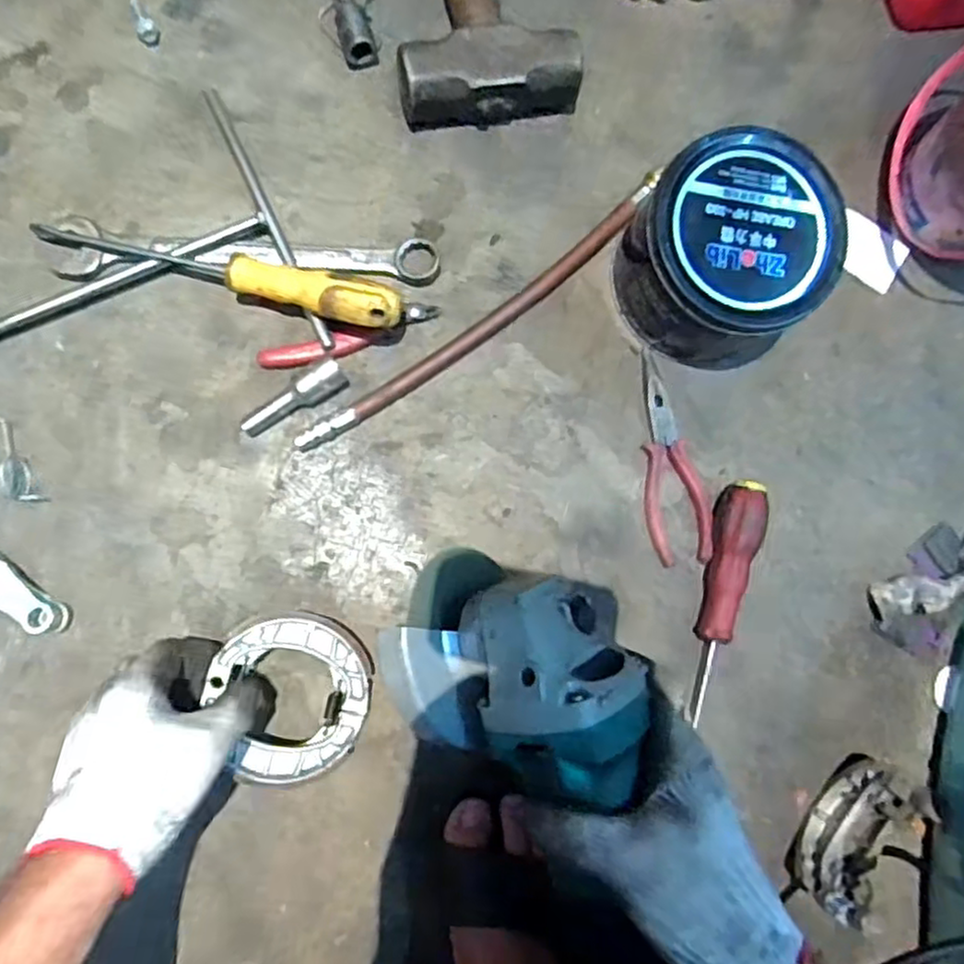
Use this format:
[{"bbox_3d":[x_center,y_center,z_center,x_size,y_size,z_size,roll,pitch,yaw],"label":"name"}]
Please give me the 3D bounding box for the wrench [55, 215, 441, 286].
[{"bbox_3d":[-0.156,-0.154,0.488,0.251,0.015,0.041,2,84,-6],"label":"wrench"}]

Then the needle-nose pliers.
[{"bbox_3d":[0.136,-0.017,0.510,0.043,0.010,0.150,-4,84,-6],"label":"needle-nose pliers"}]

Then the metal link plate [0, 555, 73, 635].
[{"bbox_3d":[-0.300,0.066,0.444,0.085,0.020,0.027,38,82,-1],"label":"metal link plate"}]

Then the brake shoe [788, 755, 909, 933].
[{"bbox_3d":[0.246,0.235,0.475,0.040,0.045,0.095,38,82,-1],"label":"brake shoe"}]

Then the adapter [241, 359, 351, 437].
[{"bbox_3d":[-0.125,-0.054,0.475,0.074,0.022,0.019,-33,88,-8],"label":"adapter"}]

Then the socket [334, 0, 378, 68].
[{"bbox_3d":[-0.095,-0.338,0.507,0.023,0.021,0.083,-15,86,-7],"label":"socket"}]

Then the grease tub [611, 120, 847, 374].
[{"bbox_3d":[0.160,-0.149,0.478,0.123,0.100,0.115,1,84,-6],"label":"grease tub"}]

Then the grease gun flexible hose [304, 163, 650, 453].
[{"bbox_3d":[0.008,-0.115,0.496,0.313,0.015,0.023,-38,89,-8],"label":"grease gun flexible hose"}]

